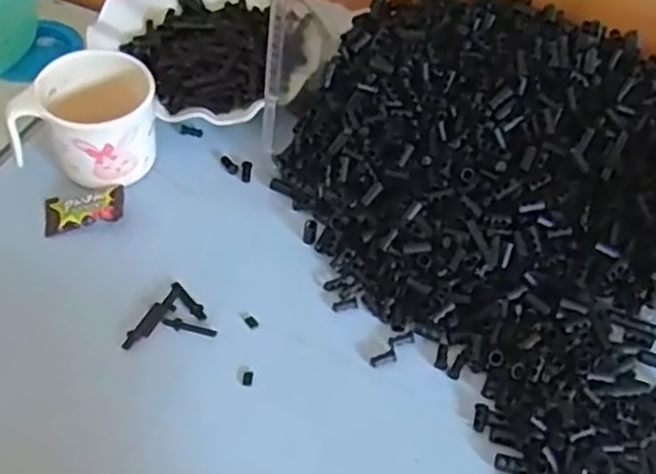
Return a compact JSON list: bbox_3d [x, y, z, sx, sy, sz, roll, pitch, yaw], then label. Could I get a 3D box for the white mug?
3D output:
[{"bbox_3d":[-0.167,-0.084,0.495,0.092,0.071,0.089,2,52,-2],"label":"white mug"}]

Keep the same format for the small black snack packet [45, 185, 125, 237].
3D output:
[{"bbox_3d":[-0.166,-0.021,0.484,0.053,0.015,0.028,-10,53,-10],"label":"small black snack packet"}]

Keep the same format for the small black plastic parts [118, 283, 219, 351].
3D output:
[{"bbox_3d":[-0.100,0.048,0.448,0.054,0.005,0.041,-5,53,-7],"label":"small black plastic parts"}]

